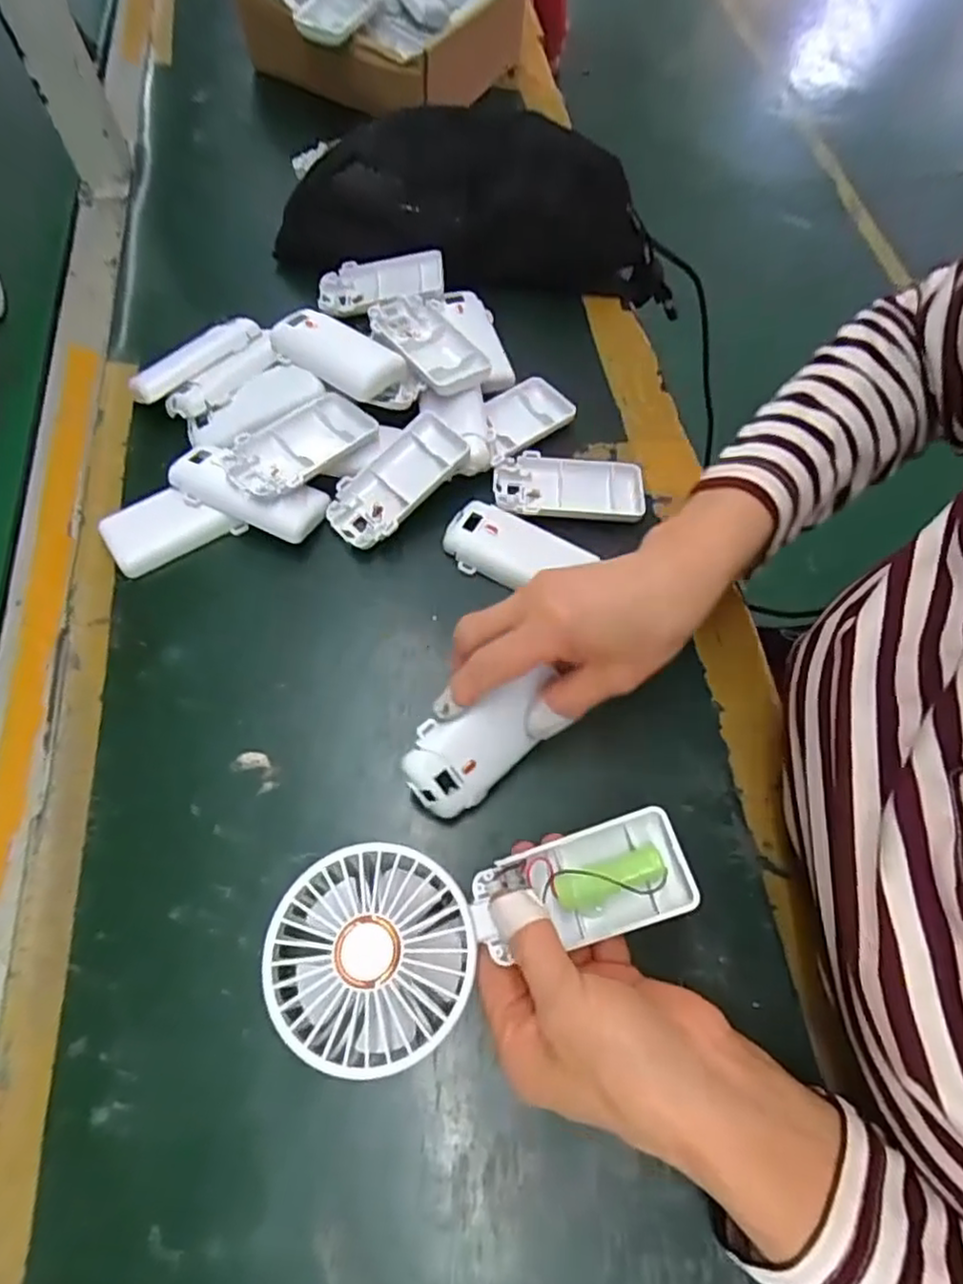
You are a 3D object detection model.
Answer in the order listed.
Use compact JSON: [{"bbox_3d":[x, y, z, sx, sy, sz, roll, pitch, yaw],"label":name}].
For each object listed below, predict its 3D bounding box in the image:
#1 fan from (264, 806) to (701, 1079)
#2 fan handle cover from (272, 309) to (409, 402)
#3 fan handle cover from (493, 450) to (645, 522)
[{"bbox_3d":[0.000,0.120,0.287,0.176,0.027,0.080,-13,65,-8],"label":"fan"},{"bbox_3d":[-0.097,-0.188,0.437,0.088,0.017,0.040,32,67,14],"label":"fan handle cover"},{"bbox_3d":[0.056,-0.097,0.427,0.094,0.016,0.049,4,63,1],"label":"fan handle cover"}]

